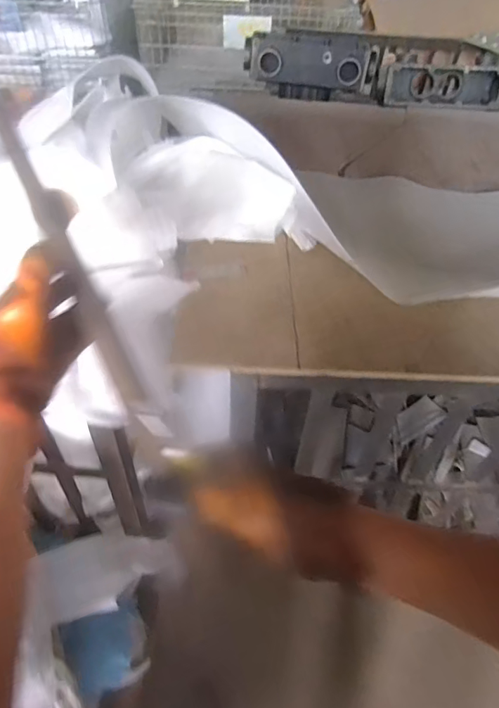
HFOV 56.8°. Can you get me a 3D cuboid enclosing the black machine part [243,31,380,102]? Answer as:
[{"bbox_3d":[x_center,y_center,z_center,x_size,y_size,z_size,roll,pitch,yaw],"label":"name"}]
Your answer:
[{"bbox_3d":[0.193,-0.899,1.450,0.404,0.174,0.098,3,47,-1],"label":"black machine part"}]

